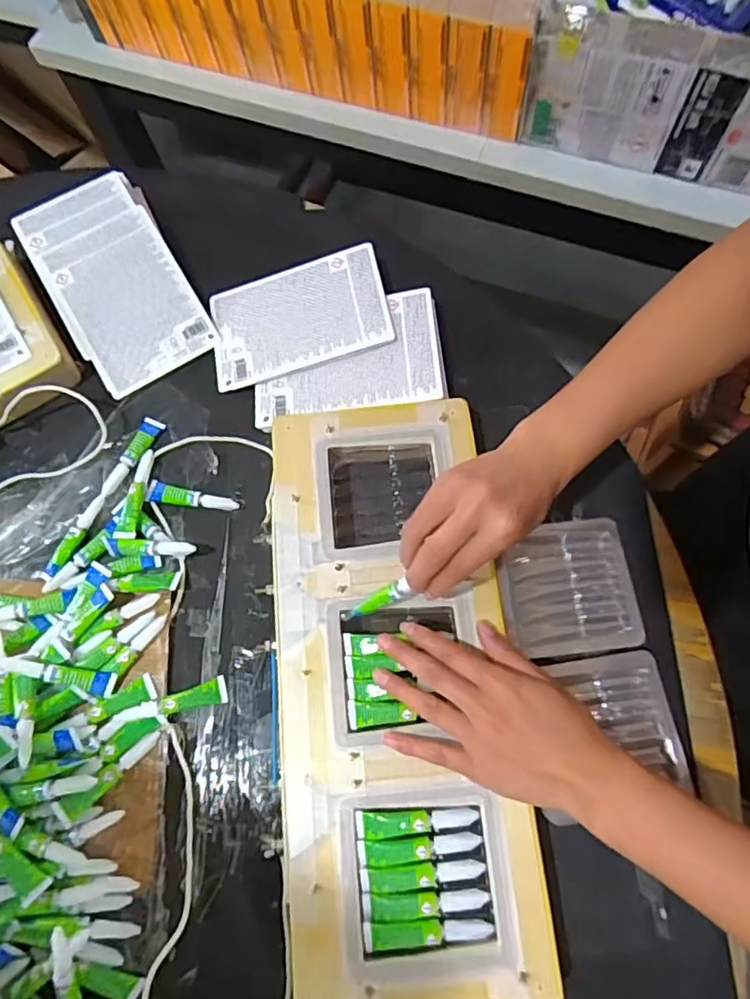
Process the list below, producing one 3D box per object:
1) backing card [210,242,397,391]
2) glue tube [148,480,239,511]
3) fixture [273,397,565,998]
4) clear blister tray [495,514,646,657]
[{"bbox_3d":[-0.072,-0.172,0.555,0.169,0.011,0.112,-15,68,8],"label":"backing card"},{"bbox_3d":[-0.160,0.000,0.514,0.081,0.011,0.017,12,72,6],"label":"glue tube"},{"bbox_3d":[0.014,0.124,0.438,0.170,0.021,0.421,-7,70,0],"label":"fixture"},{"bbox_3d":[0.151,0.068,0.465,0.107,0.023,0.102,-5,71,0],"label":"clear blister tray"}]

